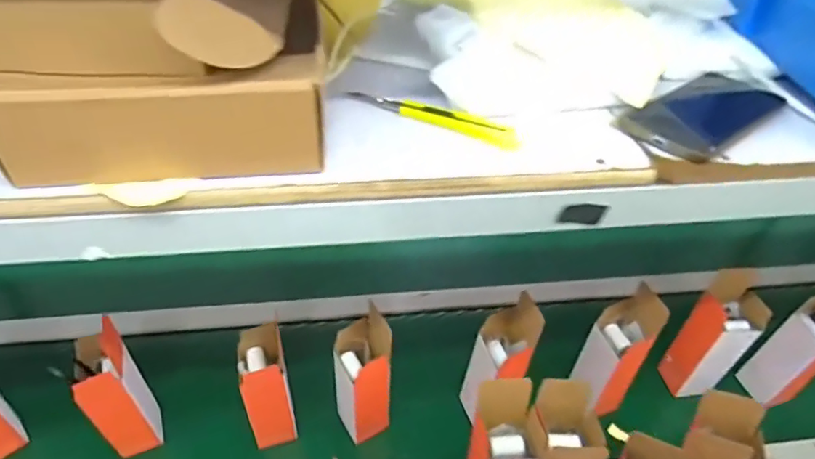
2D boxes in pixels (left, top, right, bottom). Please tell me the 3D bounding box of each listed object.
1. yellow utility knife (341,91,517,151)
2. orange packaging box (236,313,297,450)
[{"bbox_3d":[0.021,-0.094,0.442,0.148,0.011,0.017,19,45,15],"label":"yellow utility knife"},{"bbox_3d":[-0.198,0.223,0.747,0.059,0.154,0.092,-9,45,-15],"label":"orange packaging box"}]

